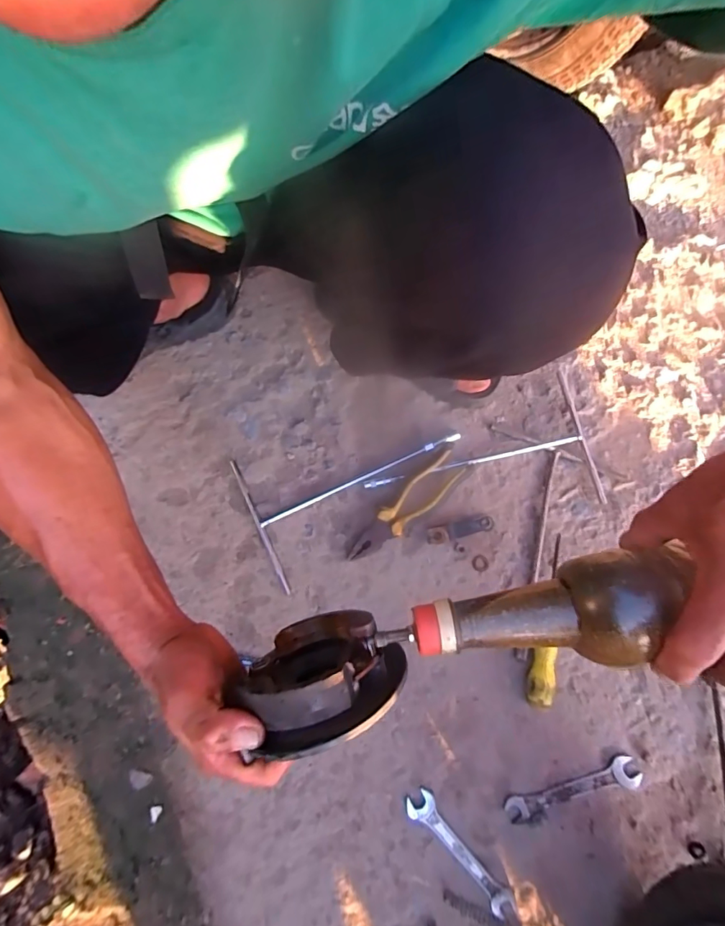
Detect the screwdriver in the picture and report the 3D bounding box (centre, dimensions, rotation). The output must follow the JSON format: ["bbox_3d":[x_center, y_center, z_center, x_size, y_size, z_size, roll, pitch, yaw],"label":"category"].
[{"bbox_3d":[0.225,0.135,0.551,0.025,0.027,0.305,8,78,2],"label":"screwdriver"}]

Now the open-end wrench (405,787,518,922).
[{"bbox_3d":[0.110,0.436,0.504,0.031,0.006,0.153,-42,81,-8],"label":"open-end wrench"}]

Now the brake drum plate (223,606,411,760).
[{"bbox_3d":[-0.029,0.144,0.312,0.108,0.095,0.060,-19,79,-4],"label":"brake drum plate"}]

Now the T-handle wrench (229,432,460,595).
[{"bbox_3d":[-0.008,0.020,0.587,0.283,0.010,0.178,-26,79,-5],"label":"T-handle wrench"}]

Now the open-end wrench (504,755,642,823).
[{"bbox_3d":[0.242,0.374,0.518,0.158,0.006,0.036,-12,78,-2],"label":"open-end wrench"}]

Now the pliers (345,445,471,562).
[{"bbox_3d":[0.059,0.057,0.572,0.186,0.030,0.045,-43,81,-8],"label":"pliers"}]

